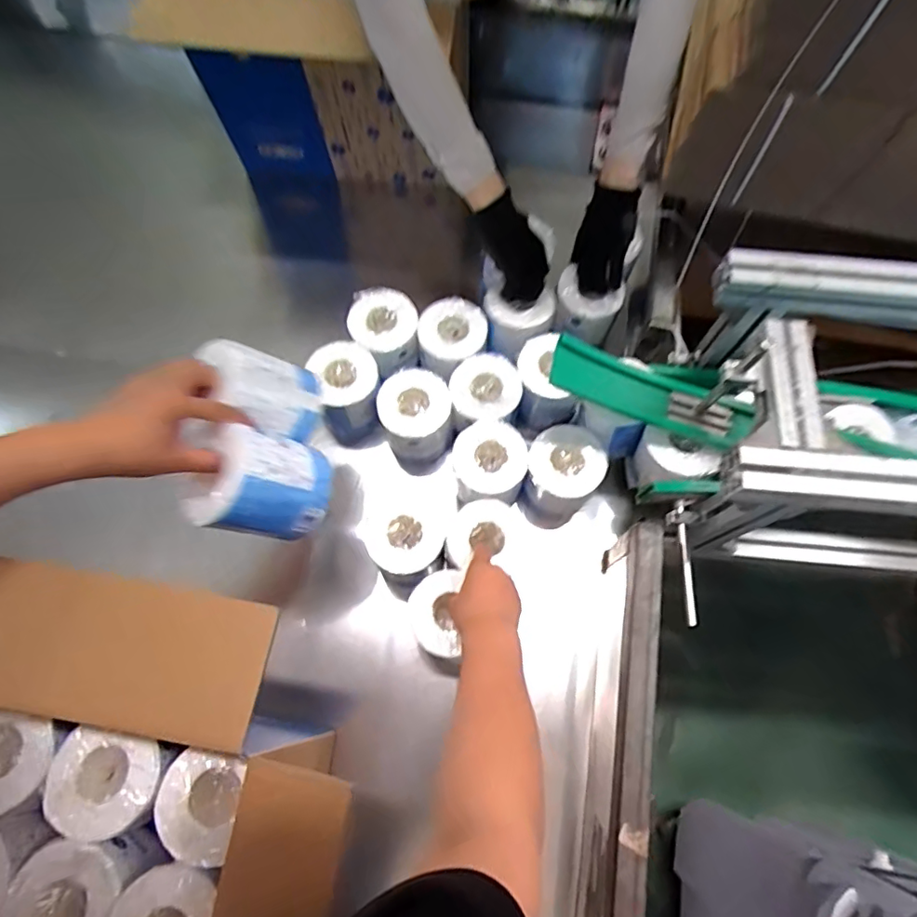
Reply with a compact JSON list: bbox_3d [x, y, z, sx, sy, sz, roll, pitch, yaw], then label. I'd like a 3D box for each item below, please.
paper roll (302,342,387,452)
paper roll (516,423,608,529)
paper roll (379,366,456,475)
[{"bbox_3d":[-0.152,-0.086,0.778,0.088,0.118,0.114,-19,70,-7],"label":"paper roll"},{"bbox_3d":[0.134,0.028,0.742,0.093,0.130,0.100,0,69,0],"label":"paper roll"},{"bbox_3d":[-0.058,-0.051,0.774,0.092,0.128,0.101,0,69,0],"label":"paper roll"}]

